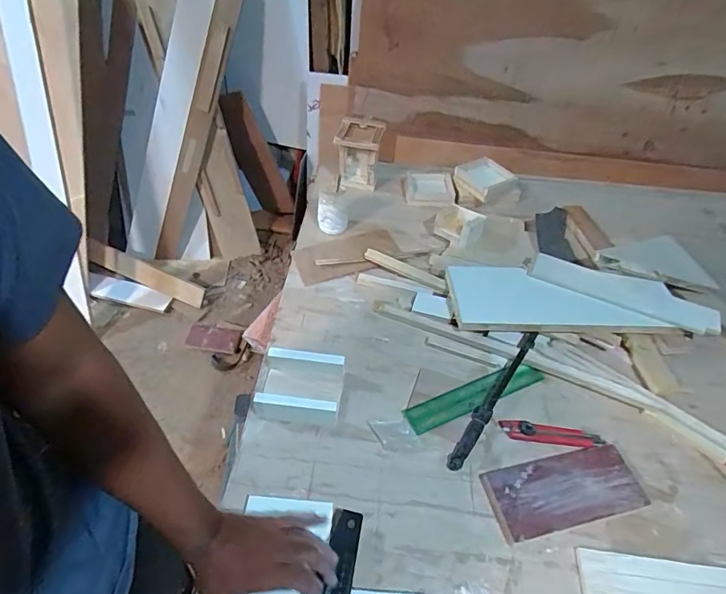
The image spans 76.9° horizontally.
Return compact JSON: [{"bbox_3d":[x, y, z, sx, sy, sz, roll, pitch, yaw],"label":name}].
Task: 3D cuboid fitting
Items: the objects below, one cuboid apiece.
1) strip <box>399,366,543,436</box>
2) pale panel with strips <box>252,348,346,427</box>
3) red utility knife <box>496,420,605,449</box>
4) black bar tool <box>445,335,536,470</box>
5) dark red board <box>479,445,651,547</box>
[{"bbox_3d":[0.182,0.159,0.745,0.241,0.007,0.051,-17,49,-21],"label":"strip"},{"bbox_3d":[-0.100,0.139,0.722,0.133,0.051,0.105,7,45,3],"label":"pale panel with strips"},{"bbox_3d":[0.288,0.210,0.700,0.150,0.014,0.030,9,45,4],"label":"red utility knife"},{"bbox_3d":[0.212,0.156,0.734,0.025,0.022,0.290,30,50,23],"label":"black bar tool"},{"bbox_3d":[0.279,0.270,0.639,0.214,0.019,0.093,-6,46,-11],"label":"dark red board"}]

